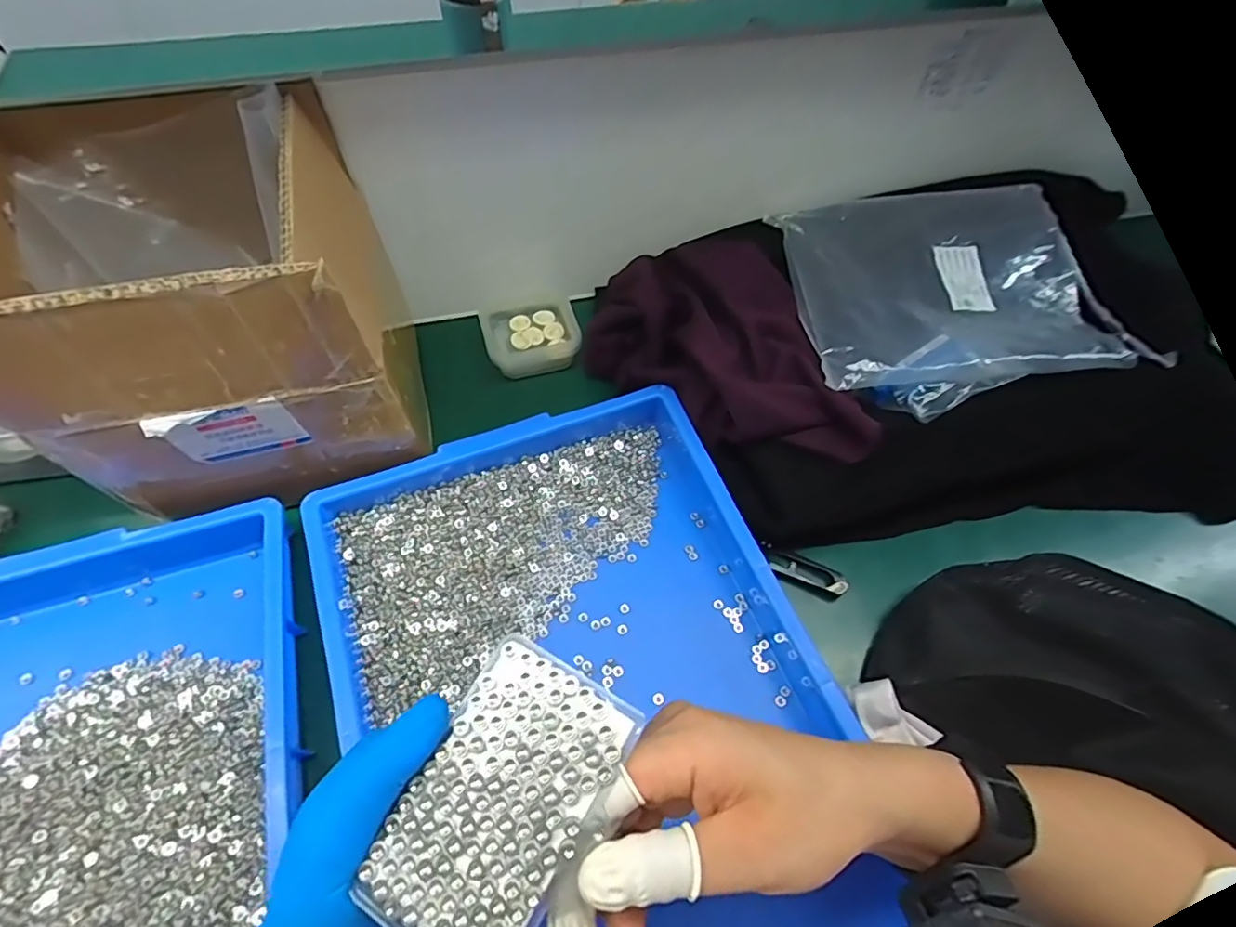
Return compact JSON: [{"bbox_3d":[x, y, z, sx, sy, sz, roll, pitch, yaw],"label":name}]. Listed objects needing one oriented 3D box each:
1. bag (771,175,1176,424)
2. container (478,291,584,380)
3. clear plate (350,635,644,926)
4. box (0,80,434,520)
[{"bbox_3d":[0.283,-0.147,0.495,0.271,0.039,0.233,-4,59,-4],"label":"bag"},{"bbox_3d":[-0.080,-0.119,0.542,0.082,0.032,0.072,-16,61,-11],"label":"container"},{"bbox_3d":[-0.040,0.114,0.199,0.058,0.004,0.096,25,73,17],"label":"clear plate"},{"bbox_3d":[-0.266,-0.096,0.408,0.209,0.214,0.182,-11,60,-8],"label":"box"}]

